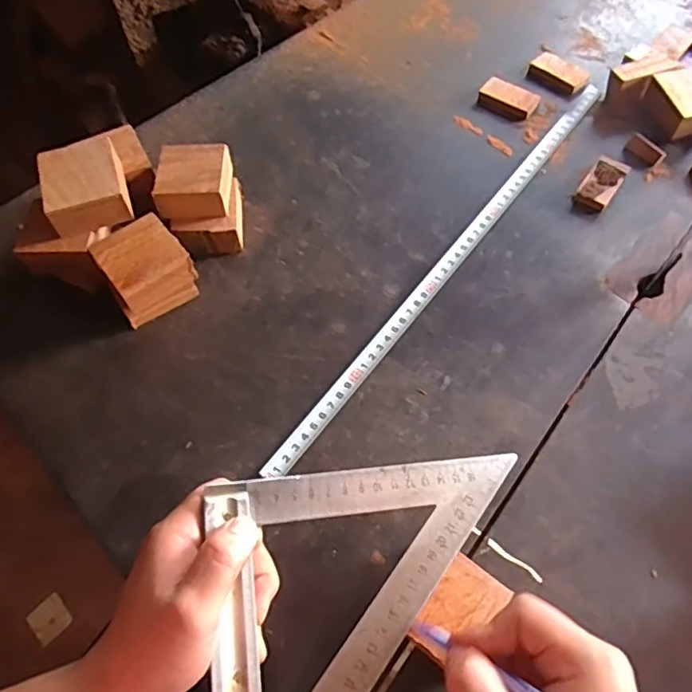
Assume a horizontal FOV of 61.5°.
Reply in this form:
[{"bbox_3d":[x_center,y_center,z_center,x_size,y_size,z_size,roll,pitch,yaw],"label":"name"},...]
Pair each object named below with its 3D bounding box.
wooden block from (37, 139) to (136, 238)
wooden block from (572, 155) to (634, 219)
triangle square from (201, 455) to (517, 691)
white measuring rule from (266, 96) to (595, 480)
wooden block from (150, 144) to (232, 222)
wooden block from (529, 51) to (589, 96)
[{"bbox_3d":[-0.195,-0.120,0.439,0.055,0.031,0.064,-18,62,-7],"label":"wooden block"},{"bbox_3d":[0.227,-0.143,0.516,0.028,0.011,0.064,31,65,17],"label":"wooden block"},{"bbox_3d":[-0.023,0.126,0.320,0.131,0.009,0.247,38,66,2],"label":"triangle square"},{"bbox_3d":[0.094,-0.082,0.487,0.018,0.004,0.478,36,67,13],"label":"white measuring rule"},{"bbox_3d":[-0.124,-0.134,0.475,0.056,0.028,0.055,1,61,3],"label":"wooden block"},{"bbox_3d":[0.217,-0.277,0.592,0.059,0.010,0.034,40,69,21],"label":"wooden block"}]

